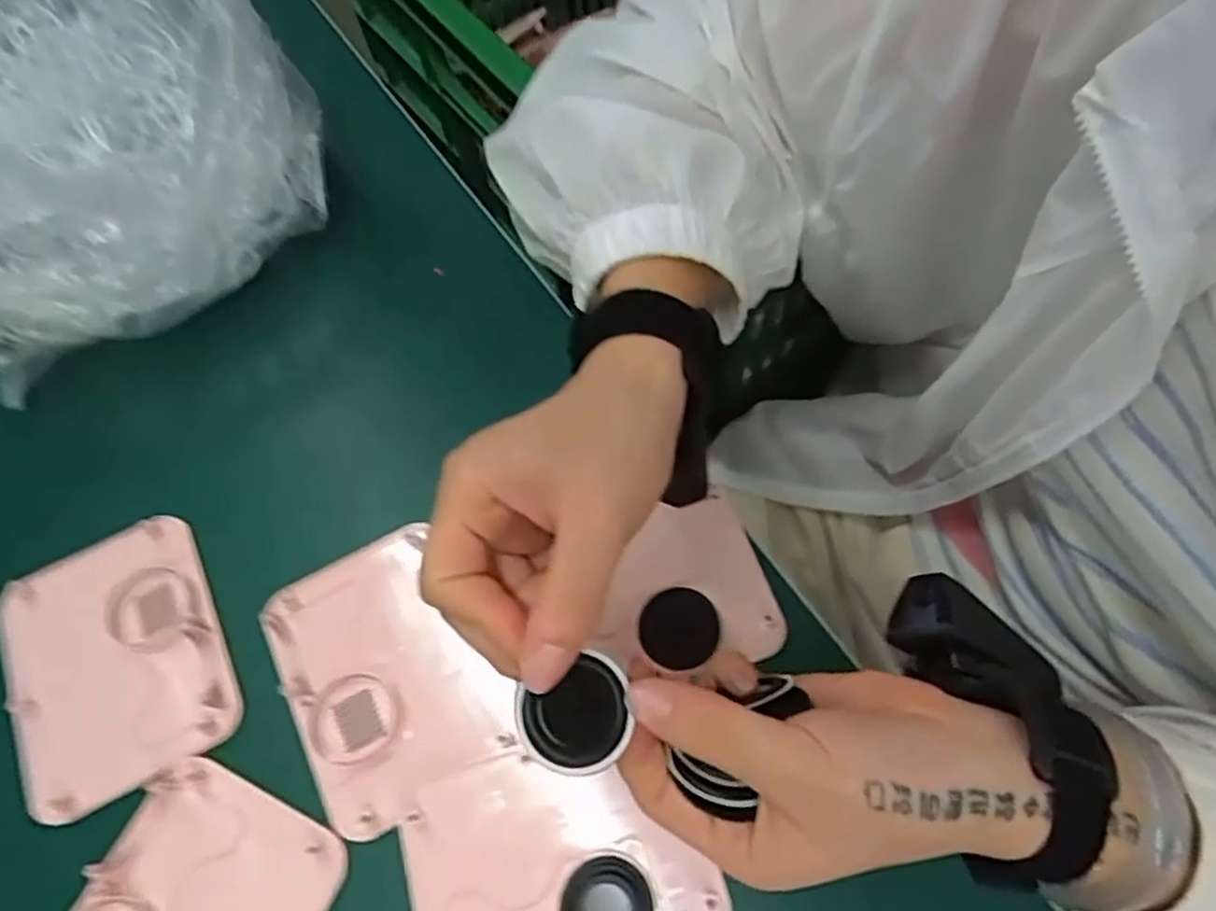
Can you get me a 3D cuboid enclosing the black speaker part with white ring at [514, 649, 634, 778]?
[{"bbox_3d":[-0.008,0.083,0.228,0.037,0.005,0.029,-23,72,-25],"label":"black speaker part with white ring"}]

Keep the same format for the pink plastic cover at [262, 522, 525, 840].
[{"bbox_3d":[-0.107,0.101,0.346,0.089,0.009,0.125,-30,66,-11],"label":"pink plastic cover"}]

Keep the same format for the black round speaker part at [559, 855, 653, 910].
[{"bbox_3d":[-0.001,0.187,0.301,0.037,0.005,0.037,-1,64,3],"label":"black round speaker part"}]

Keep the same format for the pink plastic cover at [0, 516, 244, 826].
[{"bbox_3d":[-0.241,0.097,0.355,0.094,0.009,0.123,-28,66,-10],"label":"pink plastic cover"}]

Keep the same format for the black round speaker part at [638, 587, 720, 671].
[{"bbox_3d":[0.033,0.083,0.351,0.037,0.011,0.036,-1,64,3],"label":"black round speaker part"}]

